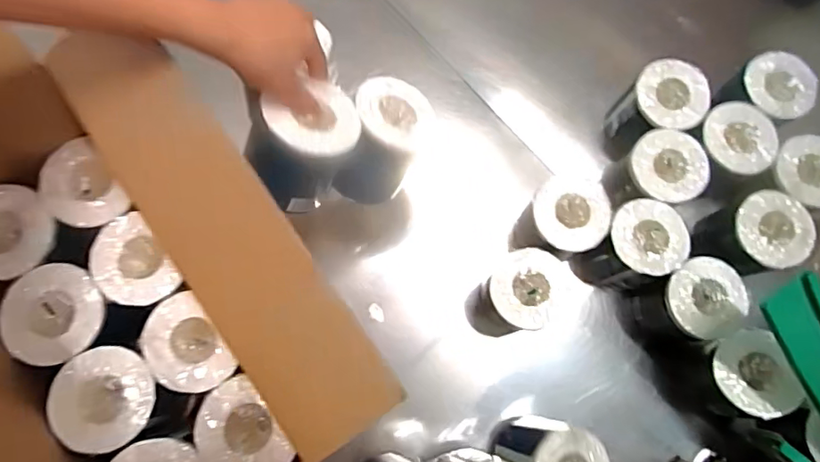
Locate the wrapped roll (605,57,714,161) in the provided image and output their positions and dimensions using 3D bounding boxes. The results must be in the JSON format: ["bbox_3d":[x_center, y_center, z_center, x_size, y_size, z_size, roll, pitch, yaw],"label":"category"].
[{"bbox_3d":[0.326,-0.159,0.732,0.105,0.107,0.090,-29,81,-7],"label":"wrapped roll"}]

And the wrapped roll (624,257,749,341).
[{"bbox_3d":[0.343,0.091,0.686,0.092,0.123,0.089,0,79,-1],"label":"wrapped roll"}]

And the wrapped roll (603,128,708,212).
[{"bbox_3d":[0.317,-0.072,0.705,0.097,0.093,0.092,-15,80,-4],"label":"wrapped roll"}]

